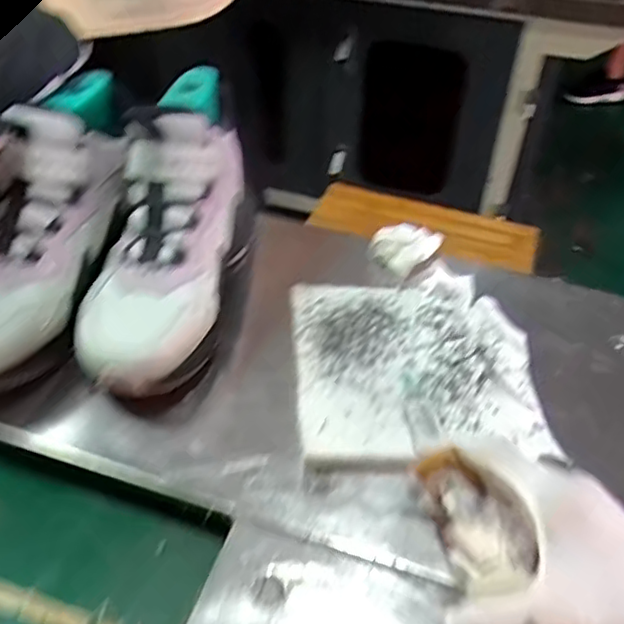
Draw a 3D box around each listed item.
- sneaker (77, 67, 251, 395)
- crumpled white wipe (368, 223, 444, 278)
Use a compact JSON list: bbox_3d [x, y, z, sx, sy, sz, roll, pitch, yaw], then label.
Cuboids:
[{"bbox_3d":[-0.100,-0.066,0.456,0.094,0.109,0.246,10,74,3],"label":"sneaker"},{"bbox_3d":[0.079,-0.058,0.568,0.050,0.022,0.047,31,51,21],"label":"crumpled white wipe"}]

